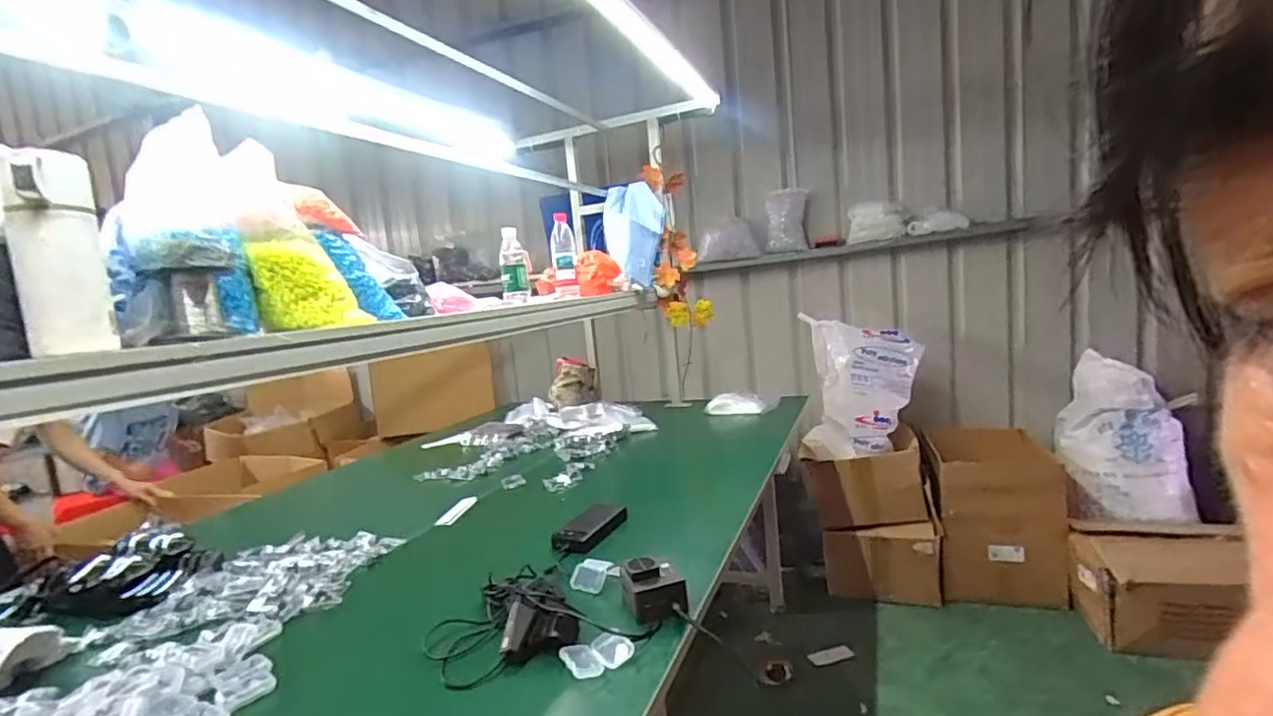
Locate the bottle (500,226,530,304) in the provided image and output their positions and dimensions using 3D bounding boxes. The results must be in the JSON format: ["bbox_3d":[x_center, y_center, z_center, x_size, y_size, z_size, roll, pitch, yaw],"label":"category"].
[{"bbox_3d":[-0.290,-0.219,1.401,0.071,0.170,0.058,-7,7,-13],"label":"bottle"}]

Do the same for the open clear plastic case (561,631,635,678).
[{"bbox_3d":[-0.044,0.342,0.676,0.074,0.017,0.051,-10,8,-33],"label":"open clear plastic case"}]

